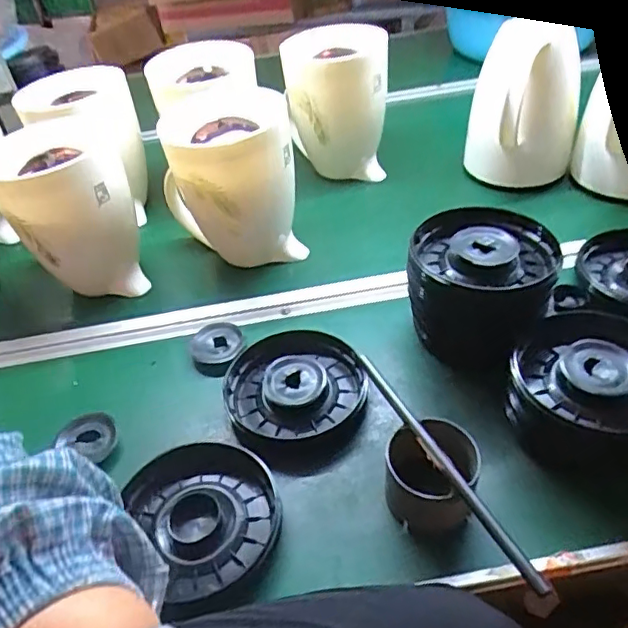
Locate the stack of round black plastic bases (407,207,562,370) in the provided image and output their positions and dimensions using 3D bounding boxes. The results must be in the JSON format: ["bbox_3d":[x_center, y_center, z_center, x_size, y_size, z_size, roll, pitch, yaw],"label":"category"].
[{"bbox_3d":[0.167,-0.022,0.577,0.141,0.112,0.128,5,42,14],"label":"stack of round black plastic bases"}]

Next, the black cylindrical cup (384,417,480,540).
[{"bbox_3d":[0.096,0.132,0.474,0.071,0.063,0.071,-4,41,4],"label":"black cylindrical cup"}]

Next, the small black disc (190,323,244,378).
[{"bbox_3d":[-0.104,0.041,0.619,0.057,0.019,0.071,-13,41,-7],"label":"small black disc"}]

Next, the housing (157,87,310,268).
[{"bbox_3d":[-0.094,-0.145,0.686,0.147,0.188,0.141,-5,41,3],"label":"housing"}]

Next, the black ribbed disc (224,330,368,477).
[{"bbox_3d":[-0.014,0.079,0.563,0.137,0.033,0.144,-4,41,4],"label":"black ribbed disc"}]

